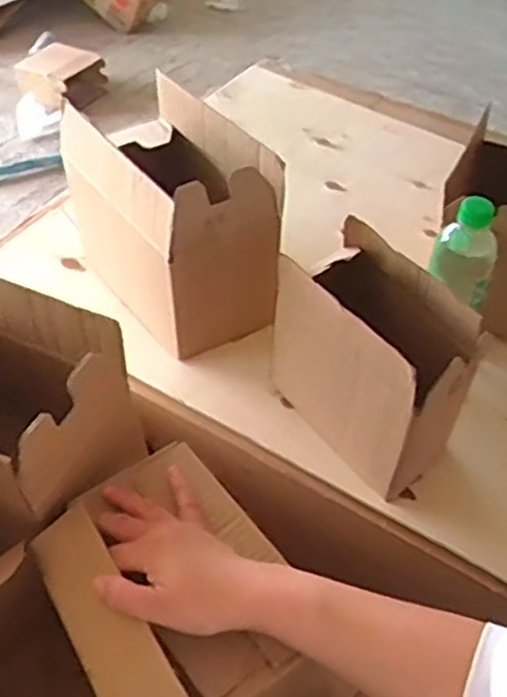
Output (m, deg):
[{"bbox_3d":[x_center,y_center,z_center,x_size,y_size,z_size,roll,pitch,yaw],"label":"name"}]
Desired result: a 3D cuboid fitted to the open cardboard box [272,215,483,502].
[{"bbox_3d":[0.117,0.007,0.746,0.140,0.186,0.219,-25,53,-22],"label":"open cardboard box"}]

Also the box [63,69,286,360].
[{"bbox_3d":[-0.087,-0.147,0.854,0.138,0.210,0.244,-29,54,-25],"label":"box"}]

